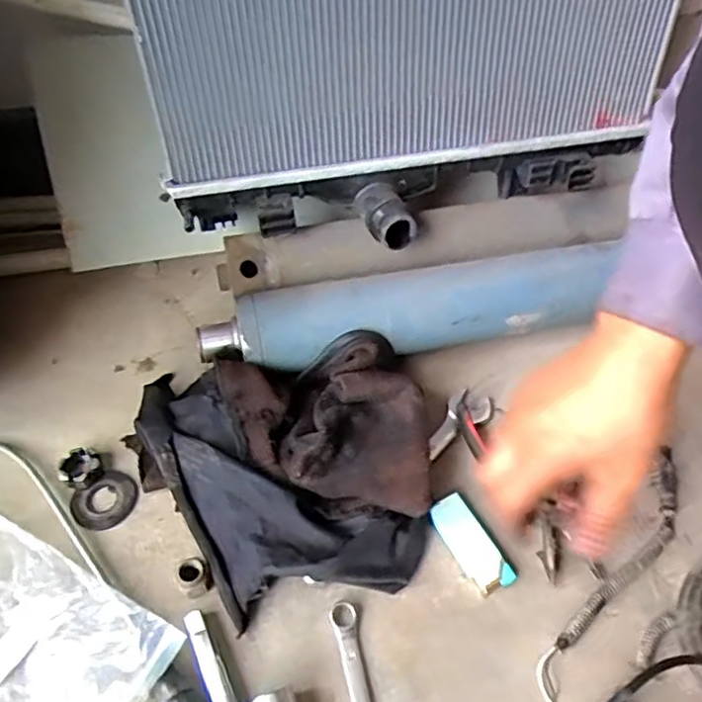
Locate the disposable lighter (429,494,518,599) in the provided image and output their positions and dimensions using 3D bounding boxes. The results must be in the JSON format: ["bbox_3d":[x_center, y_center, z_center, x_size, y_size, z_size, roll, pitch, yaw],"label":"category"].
[{"bbox_3d":[0.087,0.141,0.465,0.030,0.015,0.072,-26,56,-21],"label":"disposable lighter"}]

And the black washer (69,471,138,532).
[{"bbox_3d":[-0.186,0.114,0.484,0.047,0.005,0.041,-34,59,-25],"label":"black washer"}]

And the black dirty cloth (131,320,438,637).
[{"bbox_3d":[-0.050,0.082,0.483,0.211,0.056,0.202,-10,52,-10],"label":"black dirty cloth"}]

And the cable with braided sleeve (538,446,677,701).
[{"bbox_3d":[0.196,0.157,0.458,0.035,0.017,0.213,32,57,22],"label":"cable with braided sleeve"}]

